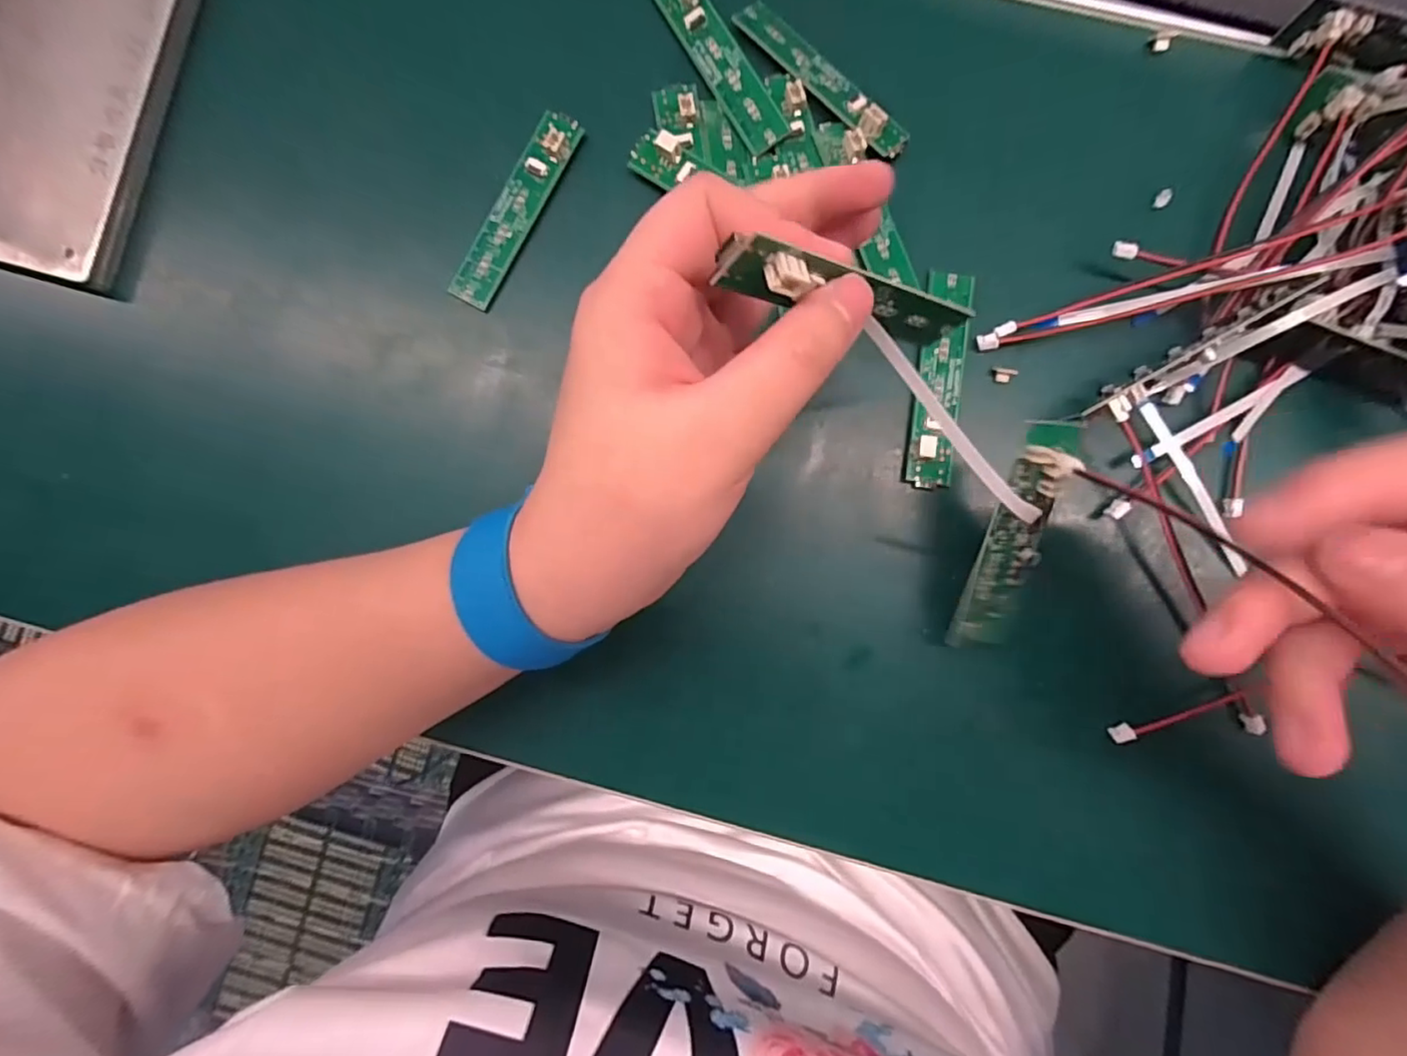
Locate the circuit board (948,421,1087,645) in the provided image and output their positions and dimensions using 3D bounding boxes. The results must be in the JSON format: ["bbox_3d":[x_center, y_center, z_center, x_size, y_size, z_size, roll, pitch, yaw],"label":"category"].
[{"bbox_3d":[0.105,0.006,0.202,0.020,0.012,0.082,11,115,2],"label":"circuit board"}]

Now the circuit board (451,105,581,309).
[{"bbox_3d":[-0.075,-0.128,0.238,0.017,0.008,0.083,30,92,-2],"label":"circuit board"}]

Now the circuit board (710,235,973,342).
[{"bbox_3d":[0.040,-0.059,0.152,0.088,0.012,0.011,-2,88,-37],"label":"circuit board"}]

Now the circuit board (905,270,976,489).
[{"bbox_3d":[0.092,-0.058,0.230,0.018,0.011,0.084,8,87,3],"label":"circuit board"}]

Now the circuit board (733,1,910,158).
[{"bbox_3d":[0.046,-0.178,0.234,0.084,0.009,0.016,44,89,5],"label":"circuit board"}]

